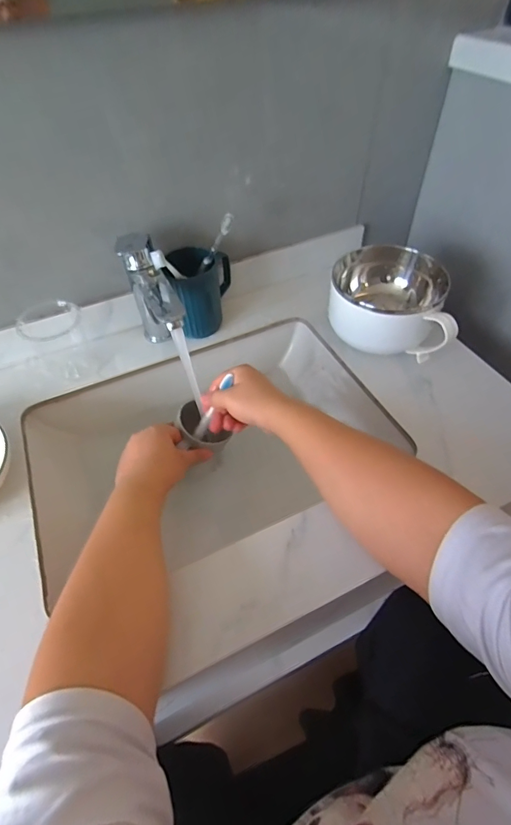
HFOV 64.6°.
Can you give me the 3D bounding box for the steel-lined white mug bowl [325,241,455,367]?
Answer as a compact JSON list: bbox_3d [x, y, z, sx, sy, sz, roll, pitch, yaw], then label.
[{"bbox_3d":[0.188,-0.155,0.581,0.155,0.110,0.146,-1,51,1],"label":"steel-lined white mug bowl"}]

